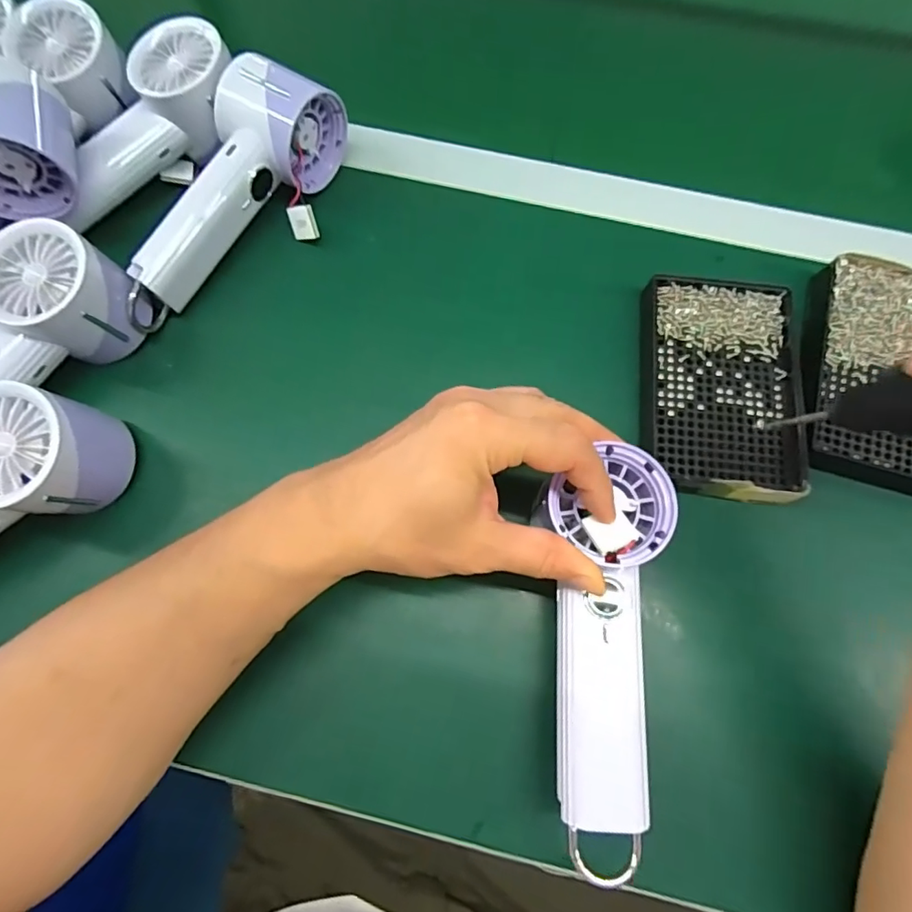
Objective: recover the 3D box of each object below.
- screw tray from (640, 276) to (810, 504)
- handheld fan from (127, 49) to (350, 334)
[{"bbox_3d":[0.163,-0.044,0.324,0.091,0.018,0.140,6,73,1],"label":"screw tray"},{"bbox_3d":[-0.138,-0.161,0.332,0.067,0.062,0.187,20,74,6],"label":"handheld fan"}]

